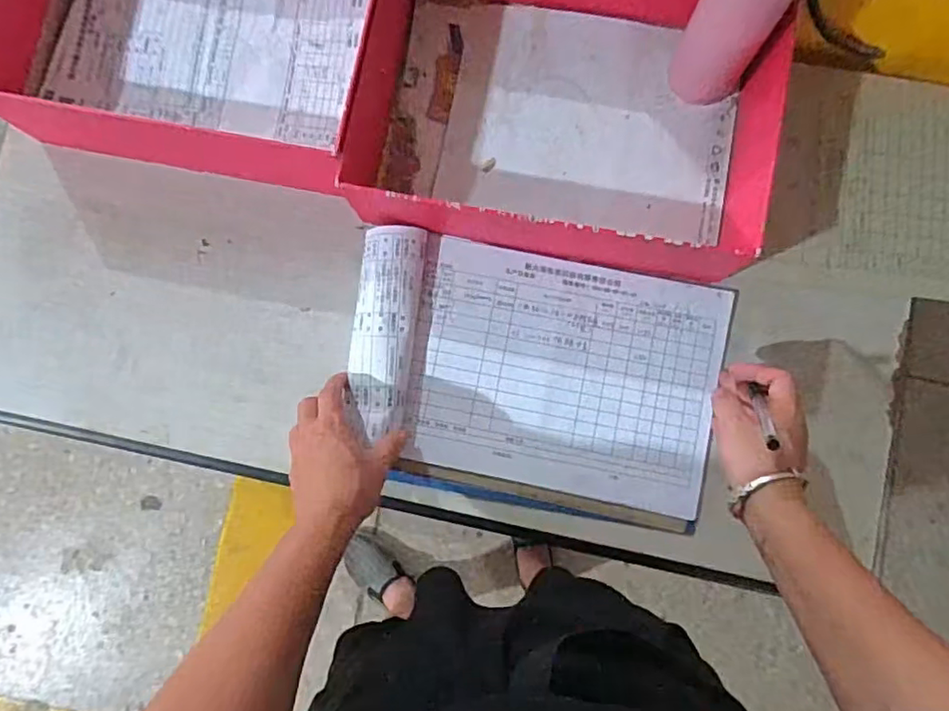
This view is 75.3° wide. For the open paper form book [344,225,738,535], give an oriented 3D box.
[{"bbox_3d":[0.053,0.017,0.562,0.331,0.040,0.224,11,83,4],"label":"open paper form book"}]

